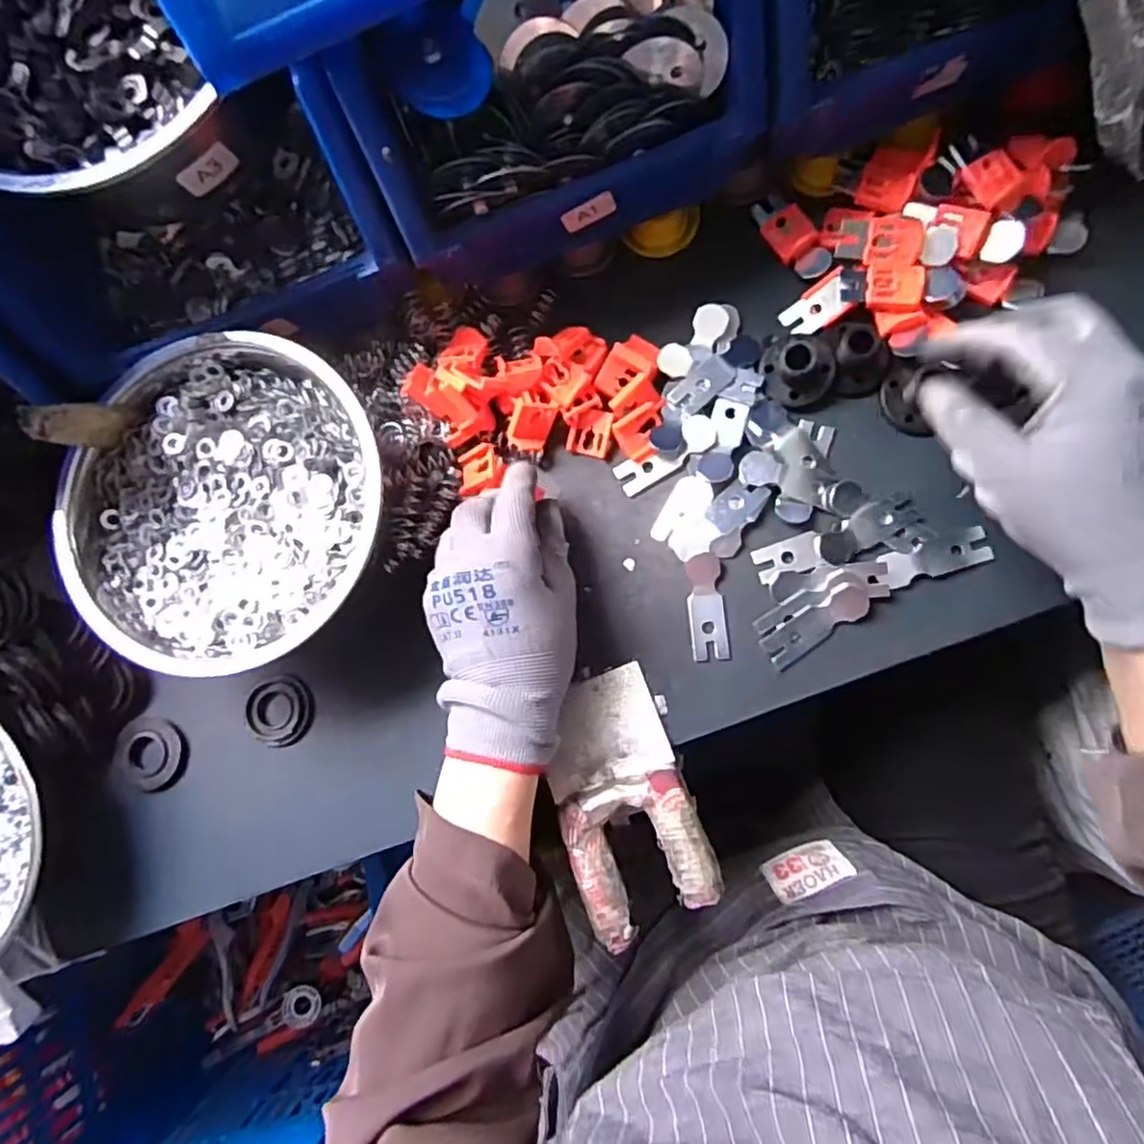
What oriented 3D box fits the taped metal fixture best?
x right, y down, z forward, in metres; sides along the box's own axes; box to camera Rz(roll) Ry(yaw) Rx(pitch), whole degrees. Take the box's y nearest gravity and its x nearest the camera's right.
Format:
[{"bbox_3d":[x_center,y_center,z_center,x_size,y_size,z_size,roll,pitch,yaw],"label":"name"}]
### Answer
[{"bbox_3d":[0.029,0.126,0.373,0.075,0.036,0.133,-18,83,5],"label":"taped metal fixture"}]

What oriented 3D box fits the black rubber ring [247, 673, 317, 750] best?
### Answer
[{"bbox_3d":[-0.184,0.088,0.419,0.041,0.006,0.043,-1,84,7],"label":"black rubber ring"}]

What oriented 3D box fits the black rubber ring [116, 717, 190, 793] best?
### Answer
[{"bbox_3d":[-0.268,0.117,0.425,0.045,0.007,0.046,-2,84,7],"label":"black rubber ring"}]

